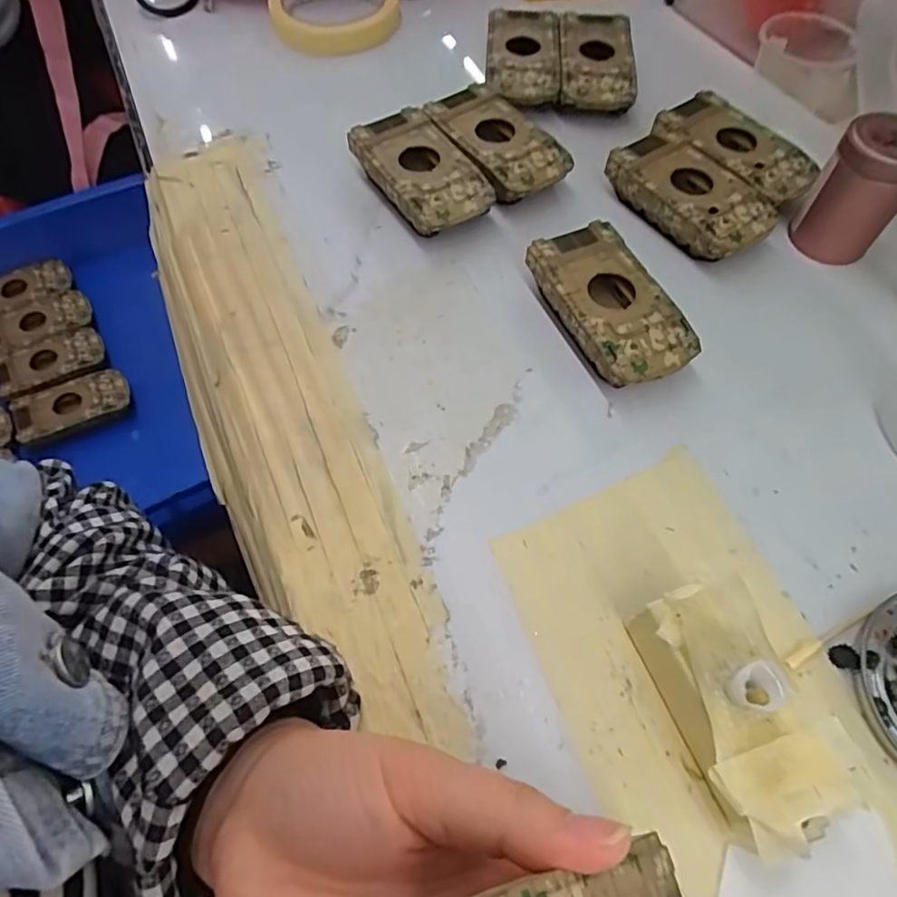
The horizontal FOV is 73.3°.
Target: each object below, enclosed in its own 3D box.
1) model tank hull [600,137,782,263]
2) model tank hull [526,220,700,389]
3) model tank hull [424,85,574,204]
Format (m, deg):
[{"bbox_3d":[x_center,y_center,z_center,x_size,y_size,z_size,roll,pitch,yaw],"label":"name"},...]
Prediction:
[{"bbox_3d":[0.143,-0.145,0.355,0.050,0.027,0.092,-32,66,-17],"label":"model tank hull"},{"bbox_3d":[0.083,-0.071,0.313,0.053,0.026,0.094,-23,64,-12],"label":"model tank hull"},{"bbox_3d":[0.030,-0.185,0.376,0.052,0.027,0.092,-35,67,-18],"label":"model tank hull"}]

